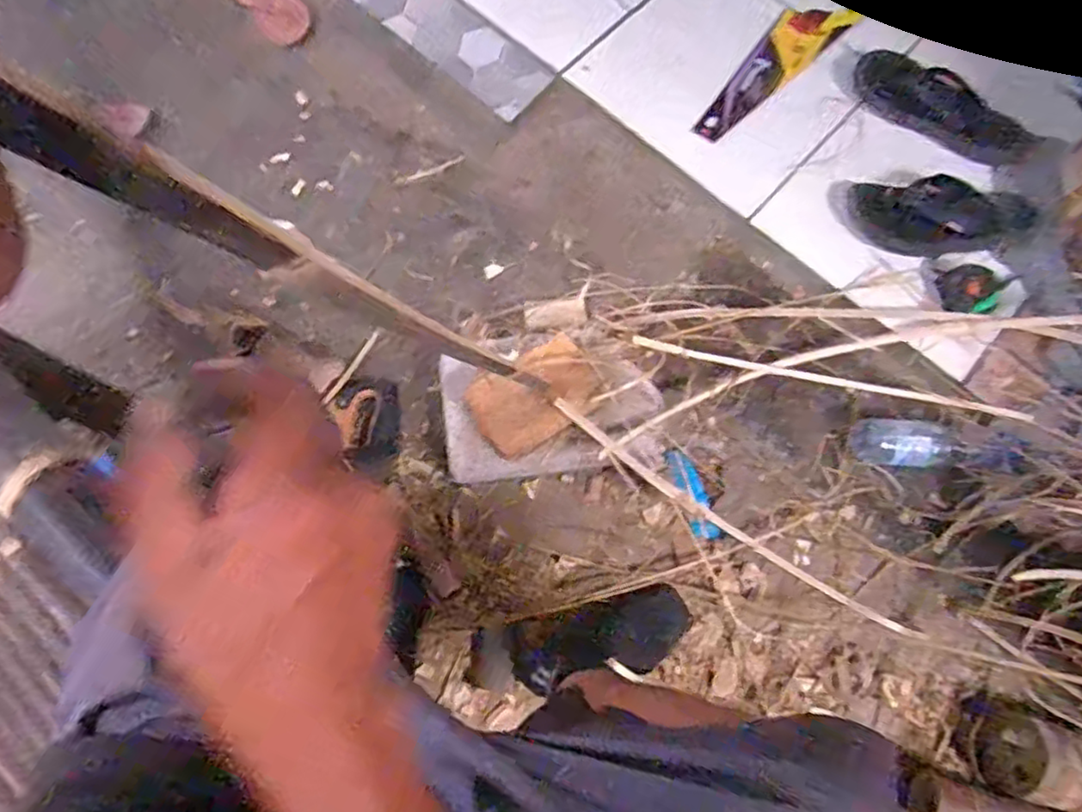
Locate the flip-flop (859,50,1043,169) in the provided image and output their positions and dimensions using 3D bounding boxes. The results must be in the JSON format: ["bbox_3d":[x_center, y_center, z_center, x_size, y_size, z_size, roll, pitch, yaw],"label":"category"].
[{"bbox_3d":[0.665,-0.495,1.102,0.309,0.043,0.118,41,80,11],"label":"flip-flop"}]

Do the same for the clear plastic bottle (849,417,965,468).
[{"bbox_3d":[0.535,0.056,0.996,0.150,0.045,0.075,3,71,-2],"label":"clear plastic bottle"}]

